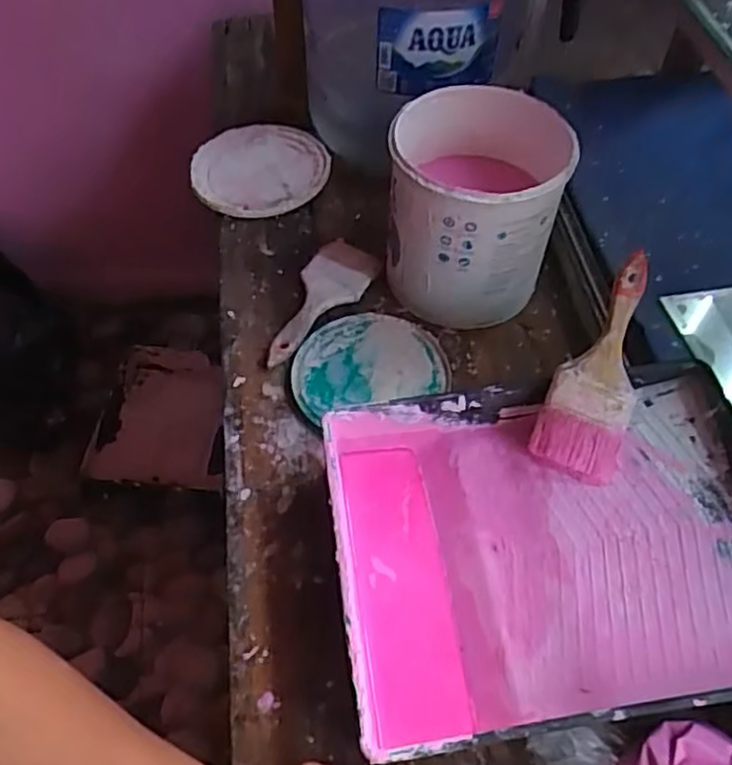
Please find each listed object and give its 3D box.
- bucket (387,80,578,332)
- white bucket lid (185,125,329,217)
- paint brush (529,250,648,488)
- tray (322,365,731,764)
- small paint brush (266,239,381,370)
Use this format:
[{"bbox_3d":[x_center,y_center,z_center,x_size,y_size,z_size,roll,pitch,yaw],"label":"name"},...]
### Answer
[{"bbox_3d":[0.114,-0.186,0.737,0.169,0.170,0.169,0,53,0],"label":"bucket"},{"bbox_3d":[-0.139,-0.277,0.909,0.170,0.024,0.165,0,53,0],"label":"white bucket lid"},{"bbox_3d":[0.207,-0.015,0.613,0.071,0.023,0.202,18,83,17],"label":"paint brush"},{"bbox_3d":[0.153,0.133,0.567,0.349,0.066,0.272,-6,53,-5],"label":"tray"},{"bbox_3d":[-0.052,-0.091,0.777,0.073,0.016,0.193,23,56,16],"label":"small paint brush"}]

